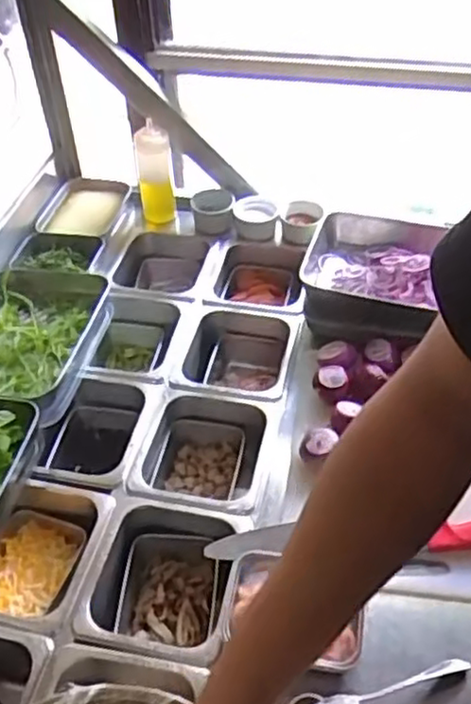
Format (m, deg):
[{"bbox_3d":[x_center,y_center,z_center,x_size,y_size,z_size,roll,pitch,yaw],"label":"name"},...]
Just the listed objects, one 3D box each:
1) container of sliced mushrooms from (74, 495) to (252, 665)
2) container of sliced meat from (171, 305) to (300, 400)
[{"bbox_3d":[-0.080,0.273,0.798,0.156,0.099,0.175,7,46,9],"label":"container of sliced mushrooms"},{"bbox_3d":[0.000,0.024,1.033,0.166,0.104,0.185,7,46,9],"label":"container of sliced meat"}]

